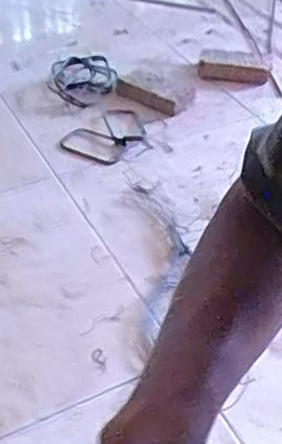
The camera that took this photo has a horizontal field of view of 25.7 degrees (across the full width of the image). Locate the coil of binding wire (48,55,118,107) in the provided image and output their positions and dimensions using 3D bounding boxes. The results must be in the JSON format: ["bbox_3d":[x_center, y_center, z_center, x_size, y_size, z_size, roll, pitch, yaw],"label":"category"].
[{"bbox_3d":[-0.146,-0.356,1.552,0.169,0.044,0.205,-2,42,-6],"label":"coil of binding wire"}]

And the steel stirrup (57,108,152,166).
[{"bbox_3d":[-0.061,-0.185,1.379,0.171,0.018,0.223,34,53,23],"label":"steel stirrup"}]

